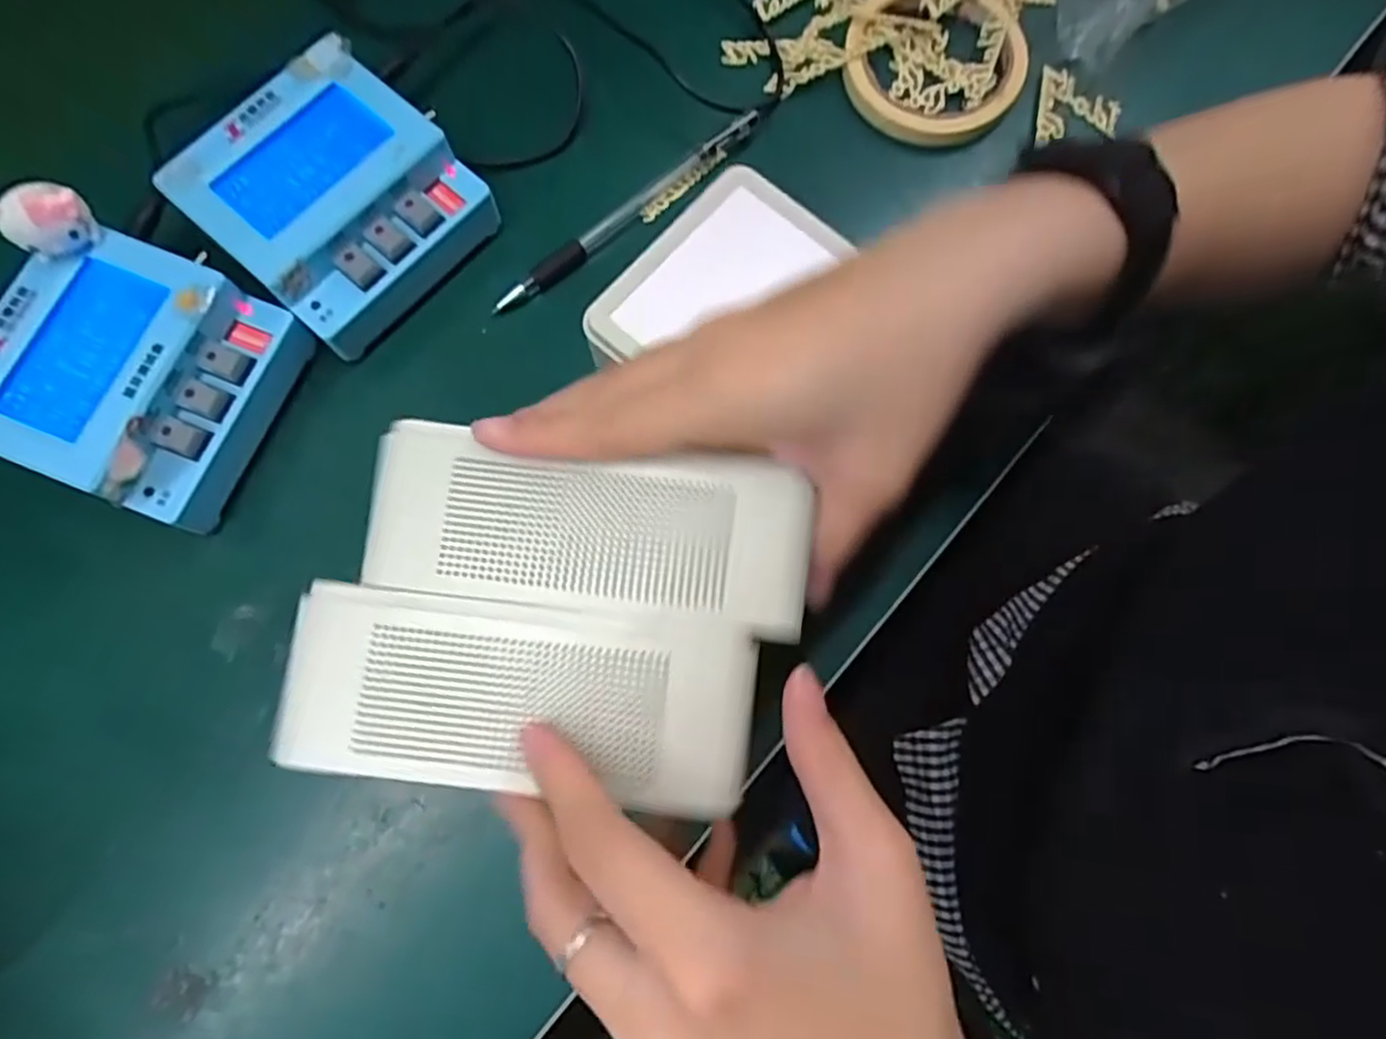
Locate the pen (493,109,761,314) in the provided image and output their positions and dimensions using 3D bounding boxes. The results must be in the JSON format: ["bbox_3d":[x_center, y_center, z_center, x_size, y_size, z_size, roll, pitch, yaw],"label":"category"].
[{"bbox_3d":[-0.031,-0.150,0.358,0.159,0.014,0.008,-40,79,-8],"label":"pen"}]

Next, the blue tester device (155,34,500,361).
[{"bbox_3d":[-0.159,-0.143,0.335,0.098,0.051,0.100,41,81,9],"label":"blue tester device"}]

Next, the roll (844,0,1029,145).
[{"bbox_3d":[0.124,-0.239,0.375,0.091,0.011,0.096,0,77,1],"label":"roll"}]

